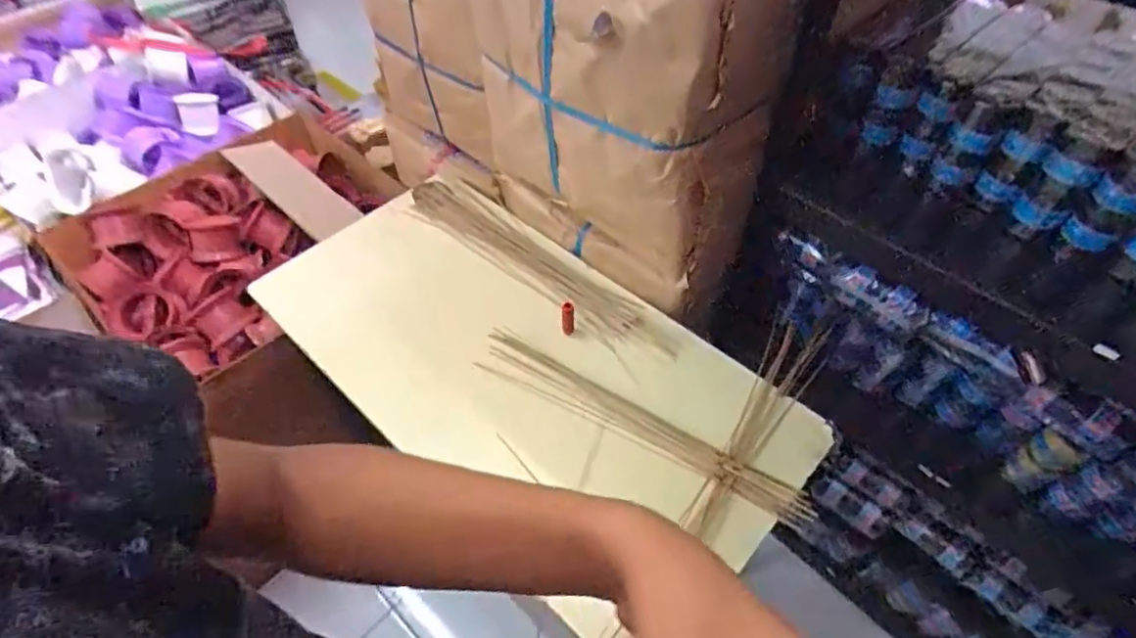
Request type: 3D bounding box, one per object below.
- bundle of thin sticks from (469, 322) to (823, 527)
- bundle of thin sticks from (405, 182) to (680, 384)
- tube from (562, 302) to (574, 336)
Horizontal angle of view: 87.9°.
[{"bbox_3d":[0.082,0.129,0.762,0.460,0.032,0.056,24,78,24],"label":"bundle of thin sticks"},{"bbox_3d":[-0.062,-0.086,0.945,0.556,0.035,0.099,34,60,25],"label":"bundle of thin sticks"},{"bbox_3d":[0.000,-0.003,0.819,0.017,0.046,0.018,-6,51,-4],"label":"tube"}]

